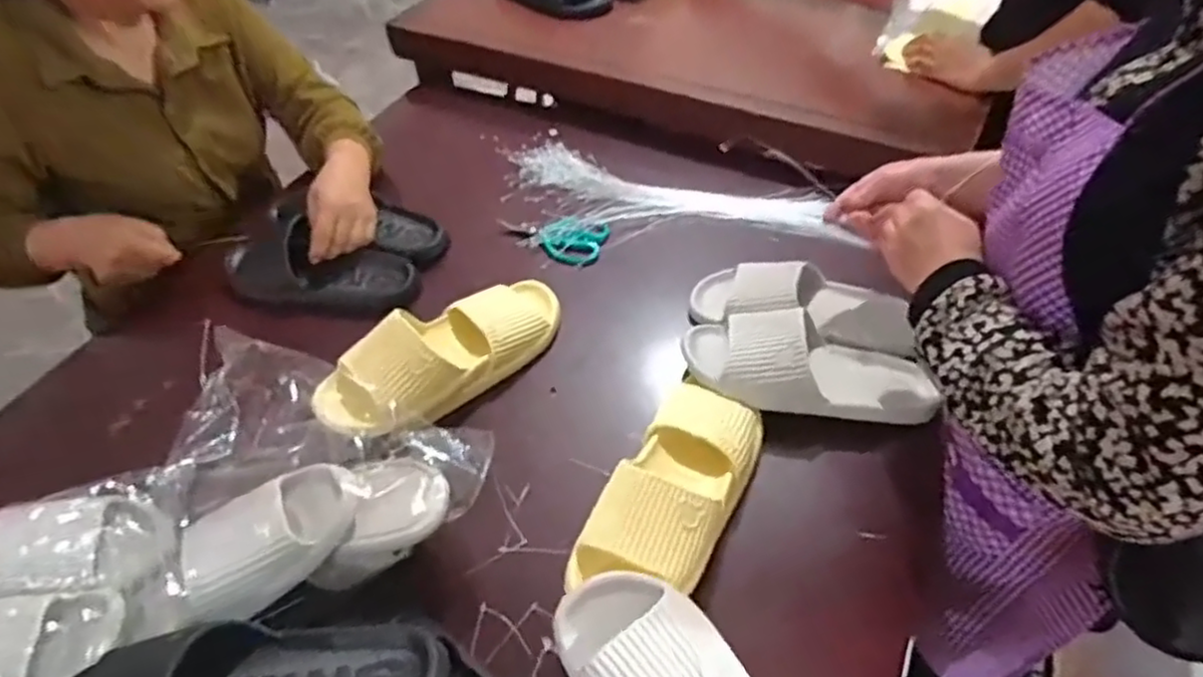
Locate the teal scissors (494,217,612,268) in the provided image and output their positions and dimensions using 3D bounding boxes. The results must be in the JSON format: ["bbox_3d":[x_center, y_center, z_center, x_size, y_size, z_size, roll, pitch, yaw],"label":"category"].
[{"bbox_3d":[-0.070,-0.131,0.929,0.146,0.013,0.082,10,55,10],"label":"teal scissors"}]

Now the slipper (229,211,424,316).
[{"bbox_3d":[-0.368,-0.087,0.882,0.265,0.081,0.102,7,55,8],"label":"slipper"}]

